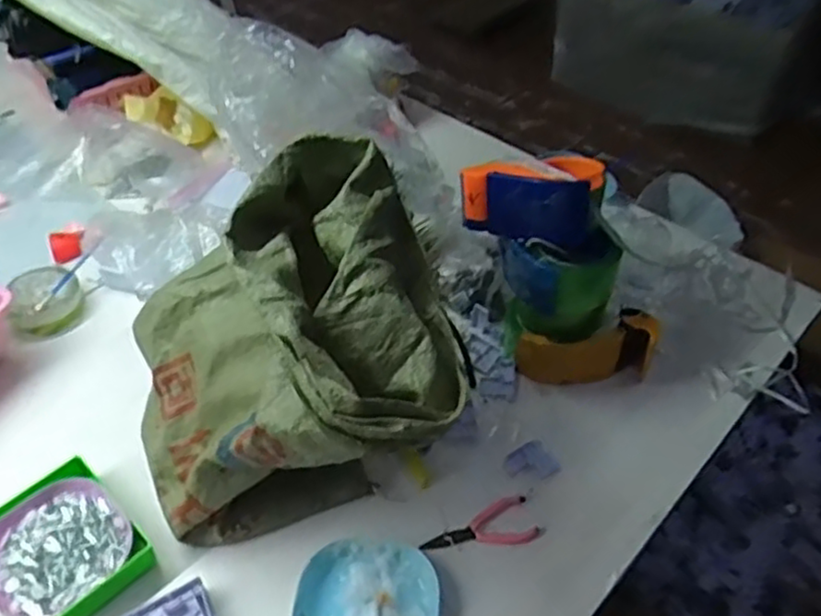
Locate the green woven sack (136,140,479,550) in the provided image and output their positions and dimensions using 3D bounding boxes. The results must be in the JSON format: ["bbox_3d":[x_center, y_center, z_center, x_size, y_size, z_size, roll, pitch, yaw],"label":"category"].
[{"bbox_3d":[-0.115,0.067,0.672,0.294,0.292,0.281,-17,48,-14],"label":"green woven sack"}]

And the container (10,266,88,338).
[{"bbox_3d":[-0.471,-0.011,0.937,0.082,0.033,0.095,-16,48,-14],"label":"container"}]

